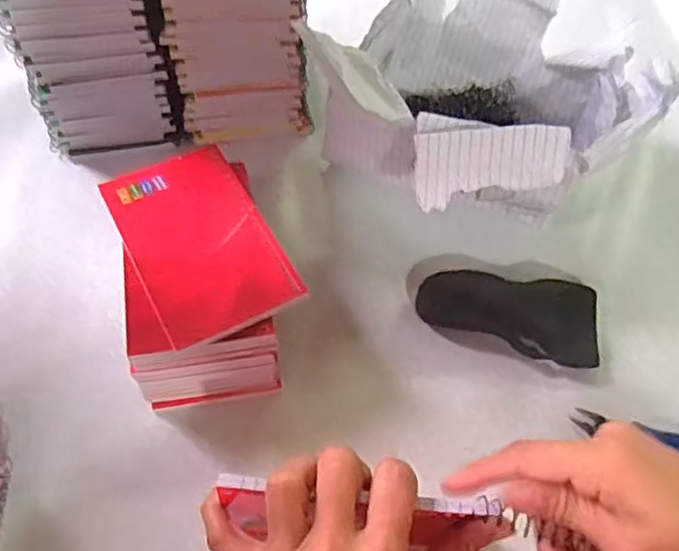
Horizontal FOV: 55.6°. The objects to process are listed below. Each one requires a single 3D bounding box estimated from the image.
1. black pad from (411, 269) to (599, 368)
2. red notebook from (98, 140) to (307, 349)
[{"bbox_3d":[0.115,0.026,0.436,0.121,0.019,0.058,10,58,3],"label":"black pad"},{"bbox_3d":[-0.083,-0.022,0.385,0.080,0.004,0.128,-24,62,-17],"label":"red notebook"}]

